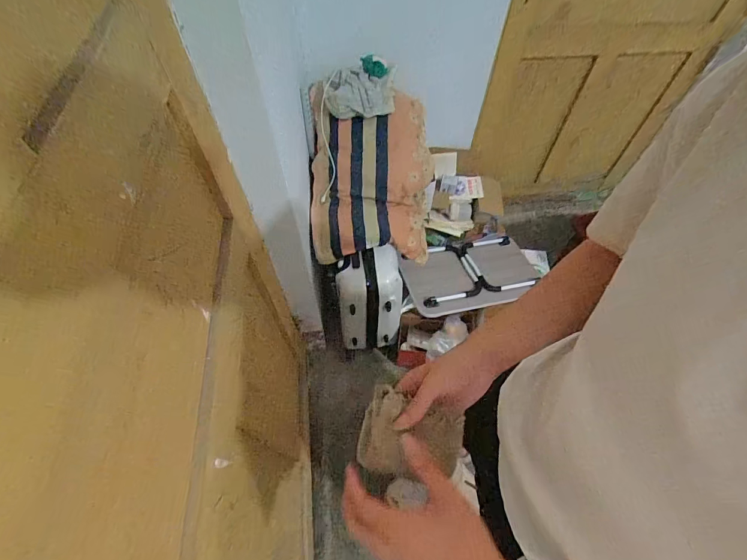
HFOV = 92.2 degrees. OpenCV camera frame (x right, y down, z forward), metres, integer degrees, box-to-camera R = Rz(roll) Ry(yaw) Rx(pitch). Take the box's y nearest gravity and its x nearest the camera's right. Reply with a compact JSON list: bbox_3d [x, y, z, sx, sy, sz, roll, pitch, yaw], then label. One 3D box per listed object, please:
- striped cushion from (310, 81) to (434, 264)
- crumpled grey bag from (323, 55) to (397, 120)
[{"bbox_3d":[0.010,-0.353,1.243,0.434,0.114,0.571,-1,97,-19],"label":"striped cushion"},{"bbox_3d":[-0.042,-0.597,1.120,0.218,0.174,0.174,1,57,0],"label":"crumpled grey bag"}]

